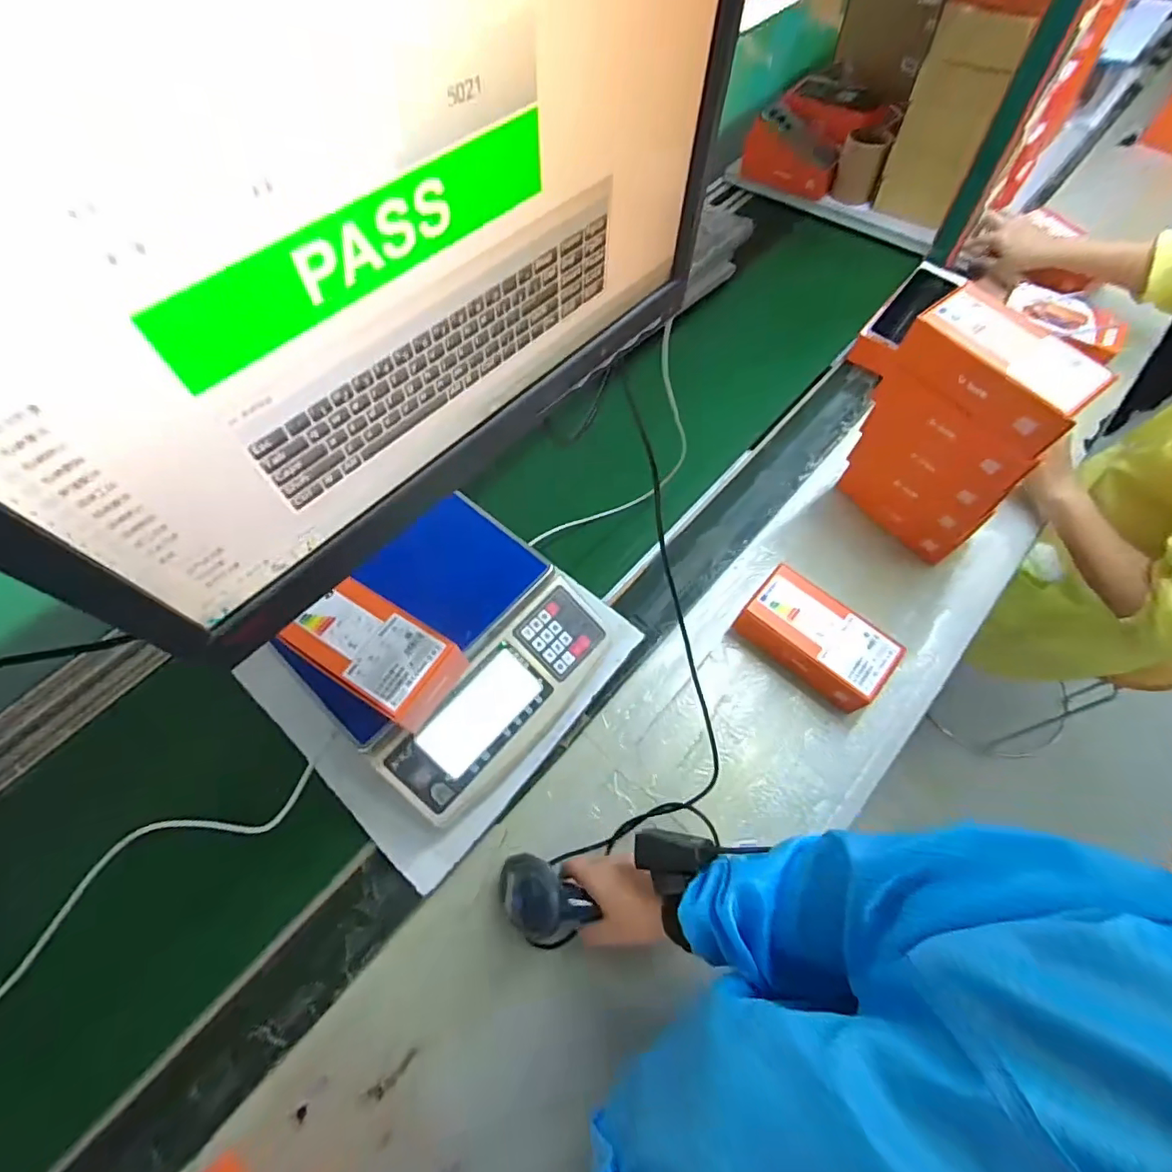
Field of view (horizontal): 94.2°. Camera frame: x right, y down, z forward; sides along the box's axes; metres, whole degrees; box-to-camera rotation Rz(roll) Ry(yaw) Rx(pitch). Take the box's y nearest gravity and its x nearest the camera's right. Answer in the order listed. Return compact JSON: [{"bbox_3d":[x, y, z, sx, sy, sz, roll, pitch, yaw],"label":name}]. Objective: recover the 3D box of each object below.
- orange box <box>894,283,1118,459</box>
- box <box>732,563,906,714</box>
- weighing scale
[{"bbox_3d":[0.440,-0.233,0.582,0.082,0.063,0.184,-37,66,-15],"label":"orange box"},{"bbox_3d":[0.293,0.067,0.697,0.176,0.069,0.096,37,70,18],"label":"box"},{"bbox_3d":[-0.162,0.056,0.655,0.300,0.085,0.295,-42,67,-17],"label":"weighing scale"}]

